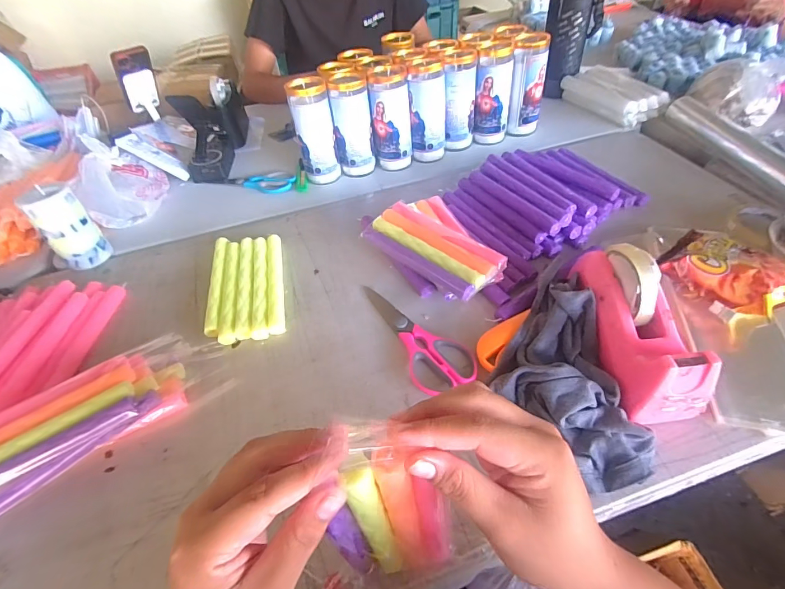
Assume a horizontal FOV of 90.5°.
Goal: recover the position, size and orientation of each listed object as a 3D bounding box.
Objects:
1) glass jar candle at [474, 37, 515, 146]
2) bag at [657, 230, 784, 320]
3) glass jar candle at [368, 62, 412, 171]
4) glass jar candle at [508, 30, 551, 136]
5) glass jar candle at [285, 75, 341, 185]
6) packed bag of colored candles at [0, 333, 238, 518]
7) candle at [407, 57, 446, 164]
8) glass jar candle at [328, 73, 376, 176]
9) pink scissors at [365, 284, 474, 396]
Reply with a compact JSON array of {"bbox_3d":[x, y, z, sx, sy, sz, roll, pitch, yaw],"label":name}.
[{"bbox_3d":[0.210,-0.416,0.807,0.068,0.178,0.083,9,49,14],"label":"glass jar candle"},{"bbox_3d":[0.431,-0.030,0.498,0.108,0.054,0.139,-30,51,-20],"label":"bag"},{"bbox_3d":[-0.003,-0.344,0.769,0.074,0.169,0.079,-4,47,3],"label":"glass jar candle"},{"bbox_3d":[0.279,-0.433,0.810,0.068,0.175,0.064,7,49,12],"label":"glass jar candle"},{"bbox_3d":[-0.148,-0.310,0.750,0.071,0.178,0.063,-14,48,-6],"label":"glass jar candle"},{"bbox_3d":[-0.343,0.135,0.440,0.289,0.064,0.105,-35,53,-23],"label":"packed bag of colored candles"},{"bbox_3d":[0.071,-0.361,0.775,0.070,0.176,0.069,0,48,6],"label":"candle"},{"bbox_3d":[-0.077,-0.327,0.764,0.072,0.176,0.077,-8,47,-1],"label":"glass jar candle"},{"bbox_3d":[0.034,0.044,0.506,0.075,0.007,0.190,-20,49,-12],"label":"pink scissors"}]

